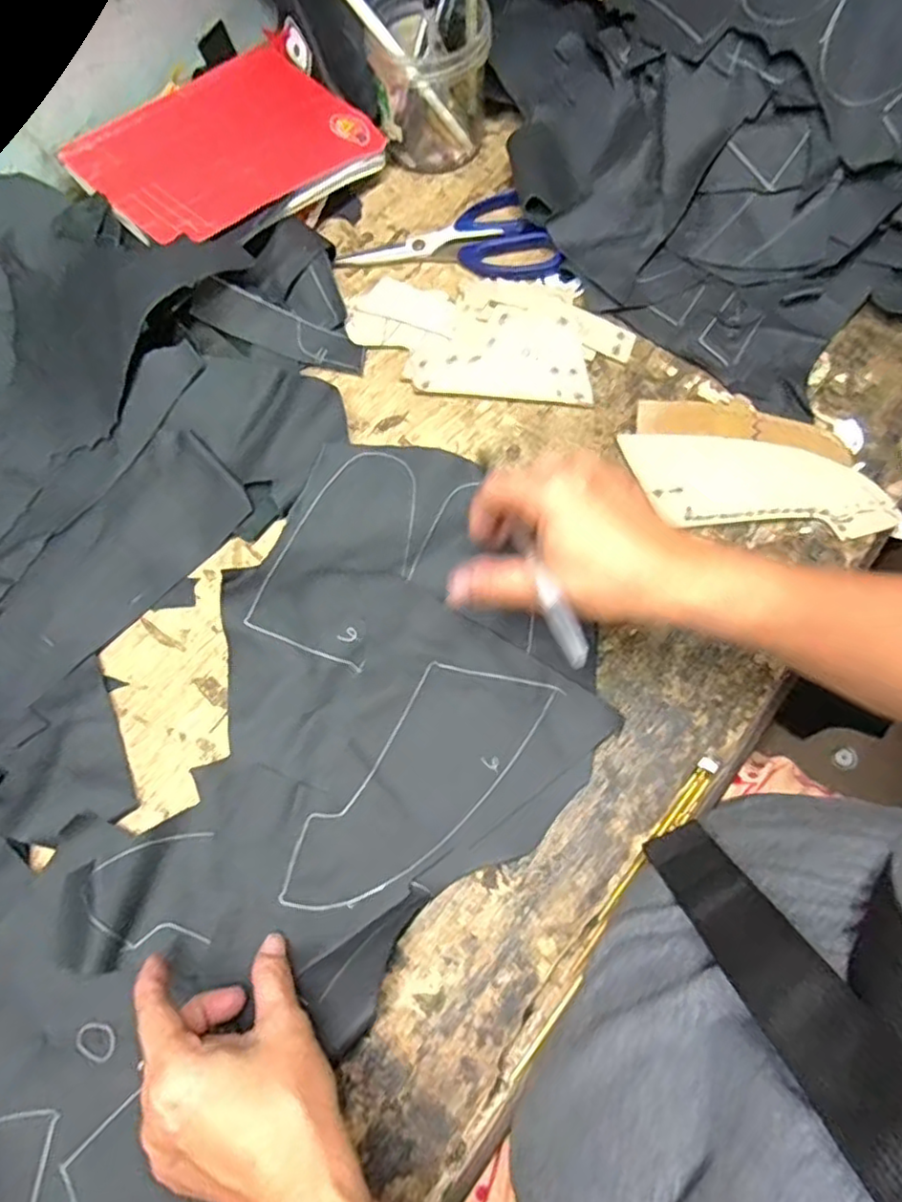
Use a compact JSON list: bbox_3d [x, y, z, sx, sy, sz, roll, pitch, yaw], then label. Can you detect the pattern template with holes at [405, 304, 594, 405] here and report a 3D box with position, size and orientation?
[{"bbox_3d":[0.035,-0.181,0.473,0.126,0.004,0.076,5,76,4],"label":"pattern template with holes"}]

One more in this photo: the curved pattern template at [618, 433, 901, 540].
[{"bbox_3d":[0.203,-0.078,0.432,0.168,0.014,0.064,7,71,1],"label":"curved pattern template"}]

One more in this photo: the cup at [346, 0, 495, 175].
[{"bbox_3d":[-0.023,-0.414,0.491,0.104,0.121,0.091,7,72,4],"label":"cup"}]

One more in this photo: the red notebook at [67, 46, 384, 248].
[{"bbox_3d":[-0.168,-0.340,0.490,0.146,0.015,0.200,42,70,12],"label":"red notebook"}]

